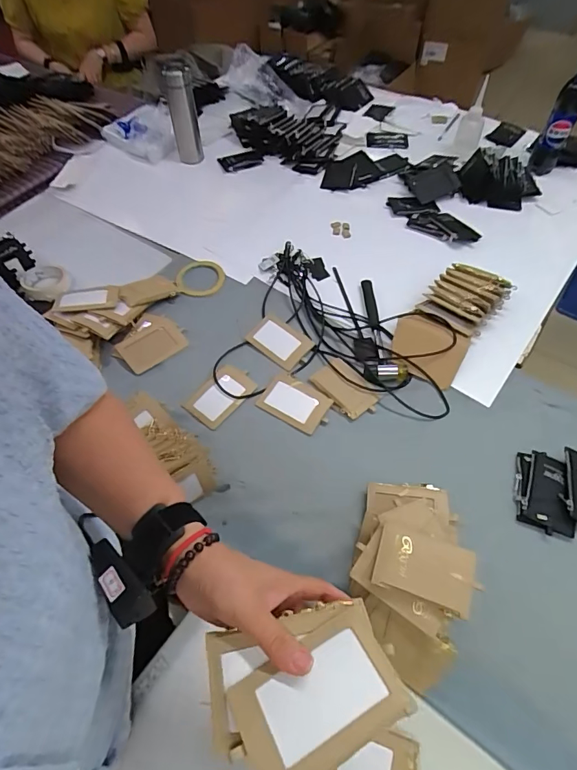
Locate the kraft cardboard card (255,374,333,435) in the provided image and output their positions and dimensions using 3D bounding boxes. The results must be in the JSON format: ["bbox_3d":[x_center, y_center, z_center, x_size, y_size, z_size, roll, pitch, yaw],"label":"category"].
[{"bbox_3d":[0.012,0.030,0.714,0.113,0.005,0.074,29,68,17],"label":"kraft cardboard card"}]

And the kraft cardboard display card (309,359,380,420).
[{"bbox_3d":[0.097,0.007,0.729,0.077,0.012,0.113,-32,61,-20],"label":"kraft cardboard display card"}]

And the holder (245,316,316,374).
[{"bbox_3d":[-0.016,-0.082,0.788,0.110,0.010,0.075,34,62,21],"label":"holder"}]

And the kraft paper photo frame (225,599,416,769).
[{"bbox_3d":[0.022,0.214,0.294,0.113,0.007,0.073,-28,44,-16],"label":"kraft paper photo frame"}]

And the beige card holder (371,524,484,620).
[{"bbox_3d":[0.157,0.211,0.496,0.110,0.012,0.071,16,59,12],"label":"beige card holder"}]

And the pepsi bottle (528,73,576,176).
[{"bbox_3d":[0.658,-0.635,1.033,0.064,0.244,0.068,25,61,17],"label":"pepsi bottle"}]

